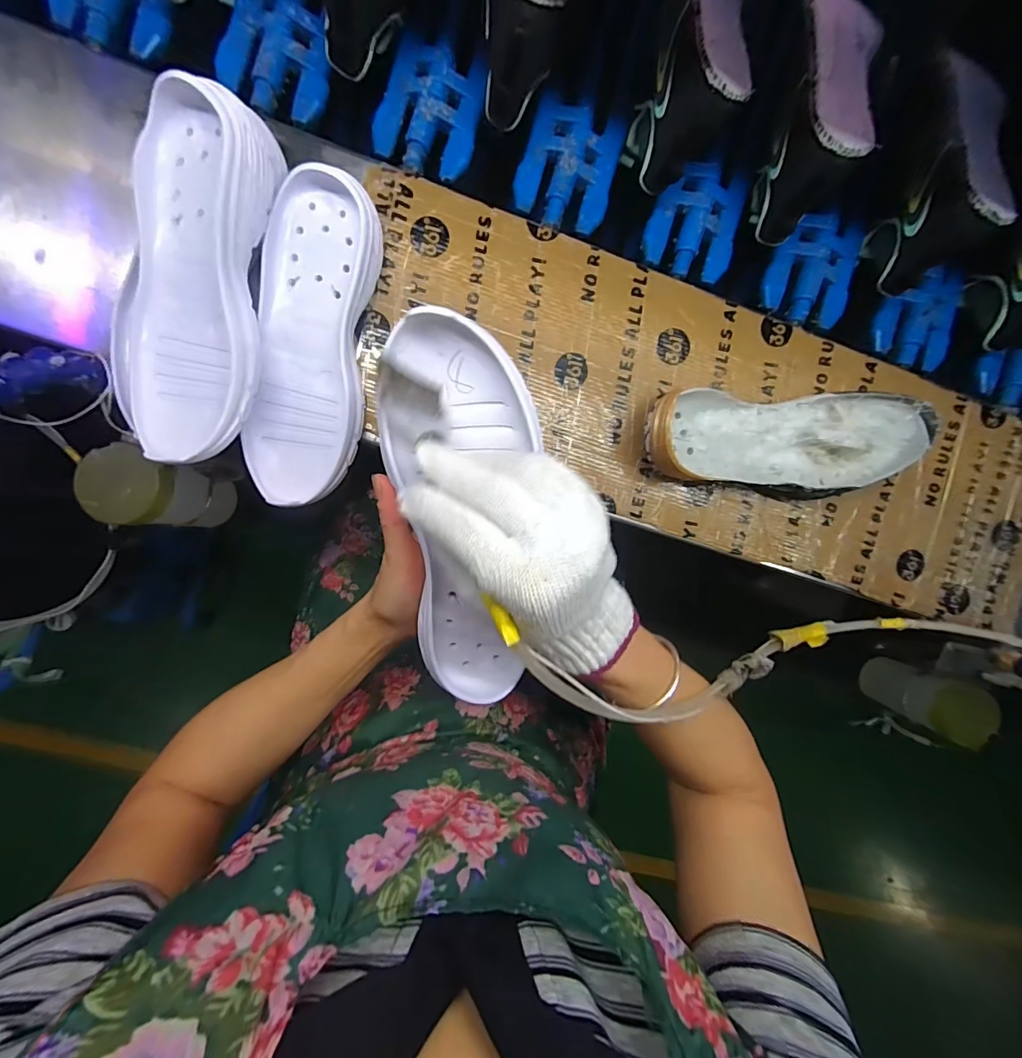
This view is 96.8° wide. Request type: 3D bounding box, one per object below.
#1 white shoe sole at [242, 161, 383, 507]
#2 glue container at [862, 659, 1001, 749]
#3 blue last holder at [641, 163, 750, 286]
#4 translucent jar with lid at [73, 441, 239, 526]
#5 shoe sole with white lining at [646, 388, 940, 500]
[{"bbox_3d":[-0.163,-0.151,0.380,0.089,0.043,0.253,12,93,-6],"label":"white shoe sole"},{"bbox_3d":[0.551,0.225,0.610,0.070,0.135,0.073,26,92,-6],"label":"glue container"},{"bbox_3d":[0.191,-0.321,0.466,0.093,0.027,0.118,14,93,-6],"label":"blue last holder"},{"bbox_3d":[-0.346,-0.042,0.455,0.074,0.112,0.066,18,93,-6],"label":"translucent jar with lid"},{"bbox_3d":[0.244,-0.077,0.421,0.252,0.059,0.097,-1,95,-5],"label":"shoe sole with white lining"}]

